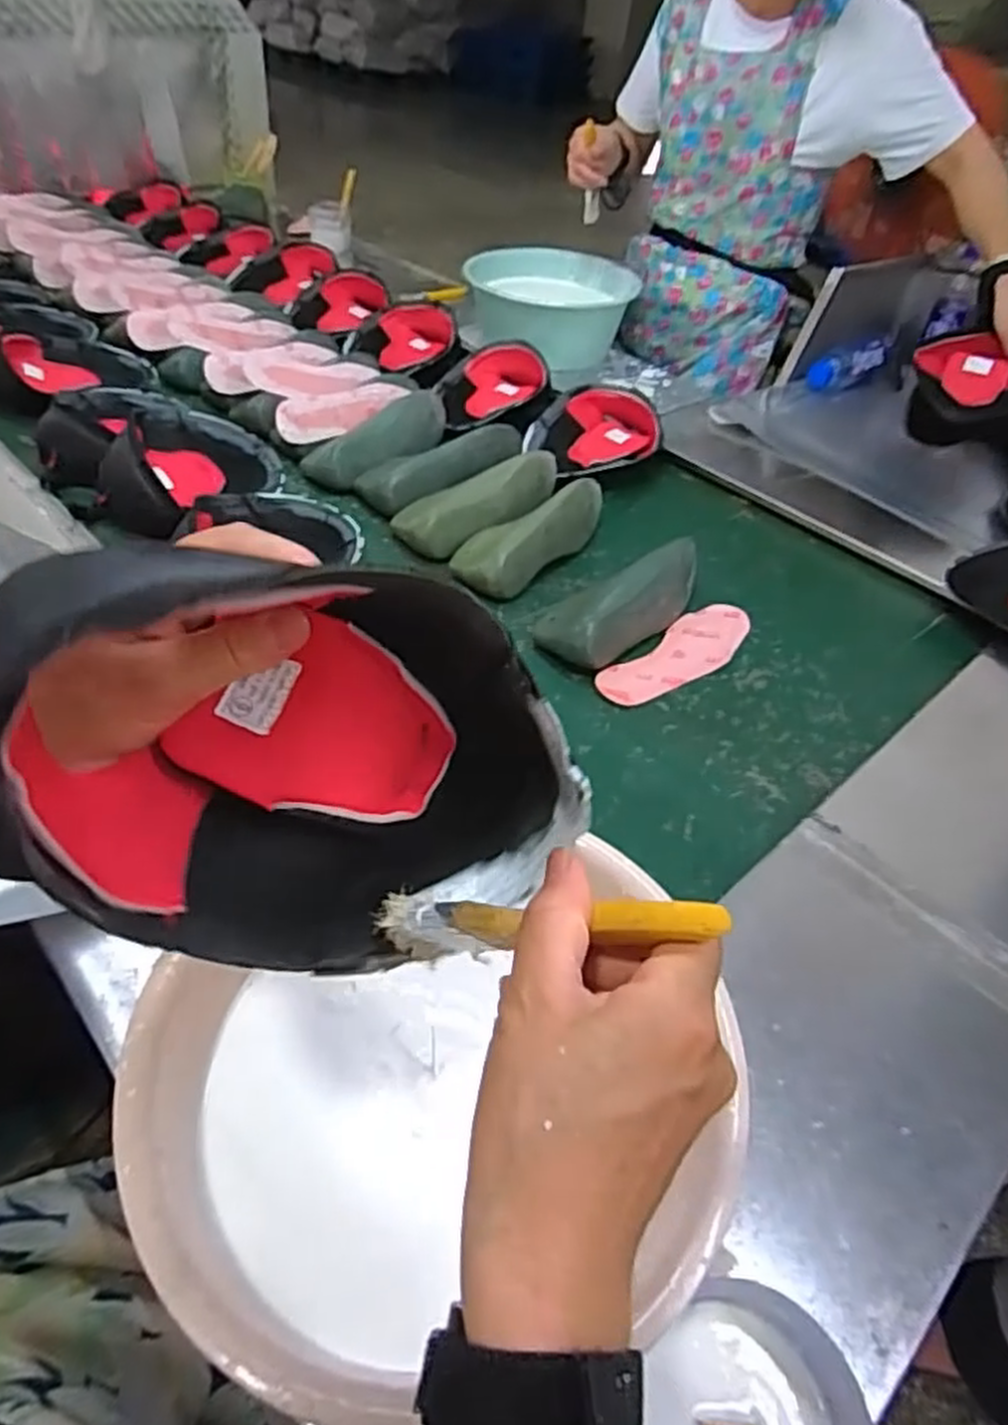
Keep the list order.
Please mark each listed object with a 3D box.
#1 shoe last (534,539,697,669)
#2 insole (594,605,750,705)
[{"bbox_3d":[0.133,-0.125,0.910,0.095,0.068,0.239,34,51,25],"label":"shoe last"},{"bbox_3d":[0.205,-0.069,0.905,0.077,0.011,0.244,35,51,26],"label":"insole"}]

